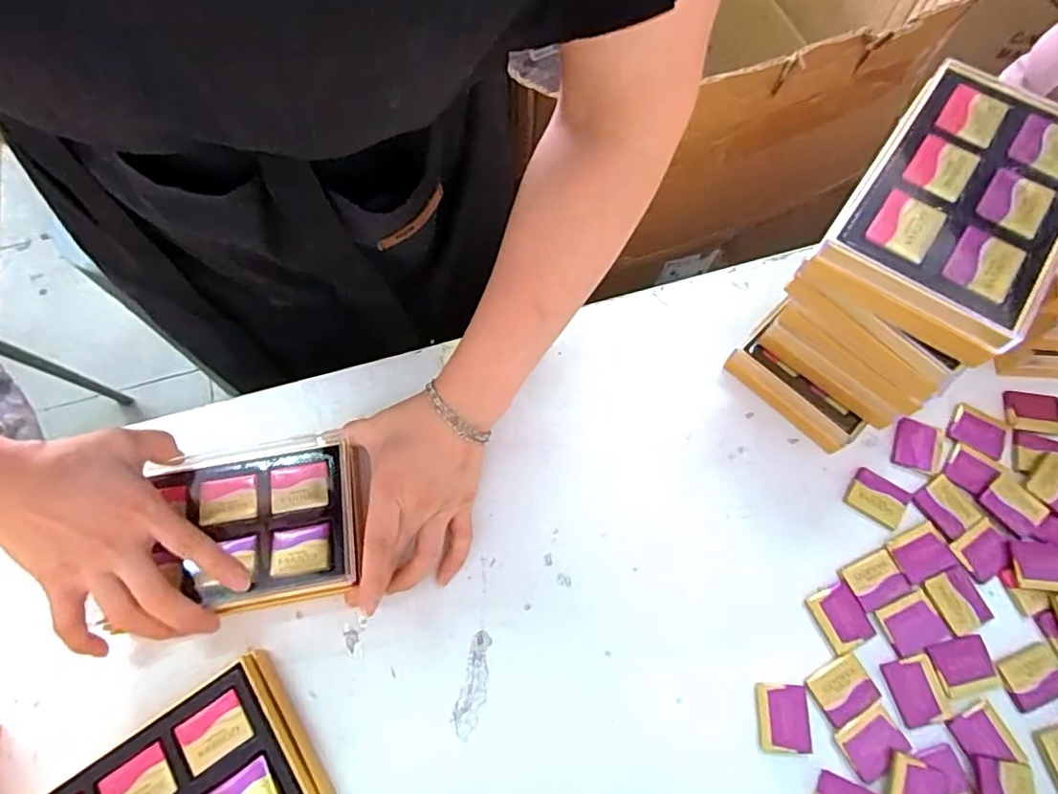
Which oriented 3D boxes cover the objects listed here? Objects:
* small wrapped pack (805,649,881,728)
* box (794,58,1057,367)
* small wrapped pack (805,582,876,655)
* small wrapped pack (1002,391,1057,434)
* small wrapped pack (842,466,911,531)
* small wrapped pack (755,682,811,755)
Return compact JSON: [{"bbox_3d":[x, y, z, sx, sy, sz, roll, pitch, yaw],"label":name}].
[{"bbox_3d":[0.206,0.191,0.381,0.037,0.004,0.031,-28,69,-10],"label":"small wrapped pack"},{"bbox_3d":[0.247,-0.111,0.335,0.104,0.032,0.179,35,72,14],"label":"box"},{"bbox_3d":[0.213,0.150,0.398,0.035,0.005,0.039,-21,68,-8],"label":"small wrapped pack"},{"bbox_3d":[0.388,0.011,0.446,0.040,0.004,0.031,6,67,4],"label":"small wrapped pack"},{"bbox_3d":[0.255,0.074,0.425,0.041,0.006,0.033,30,71,13],"label":"small wrapped pack"},{"bbox_3d":[0.165,0.208,0.377,0.033,0.006,0.039,3,67,3],"label":"small wrapped pack"}]

